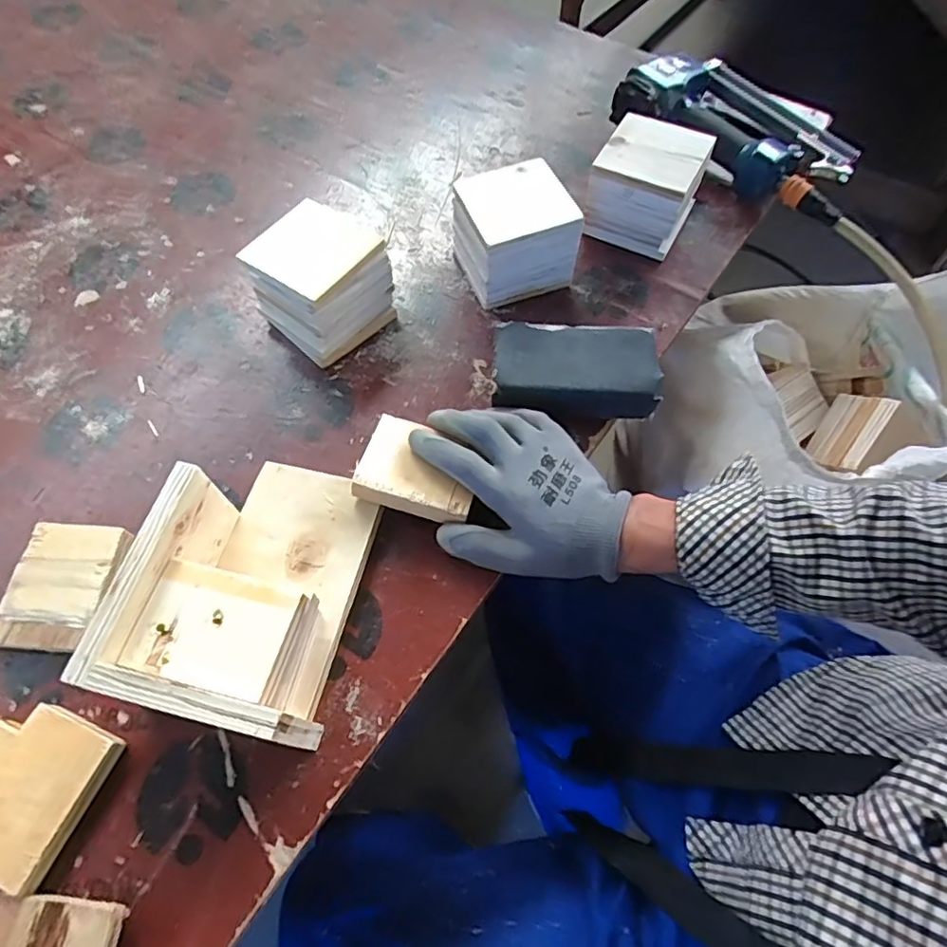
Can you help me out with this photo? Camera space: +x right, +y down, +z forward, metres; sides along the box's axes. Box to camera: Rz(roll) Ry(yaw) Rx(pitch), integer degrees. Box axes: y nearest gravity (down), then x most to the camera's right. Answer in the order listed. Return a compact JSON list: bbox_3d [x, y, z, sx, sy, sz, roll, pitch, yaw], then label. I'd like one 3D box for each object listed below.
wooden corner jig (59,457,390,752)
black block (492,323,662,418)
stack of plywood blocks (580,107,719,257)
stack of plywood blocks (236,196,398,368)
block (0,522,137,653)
[{"bbox_3d":[-0.145,0.068,0.406,0.126,0.094,0.186,12,64,7],"label":"wooden corner jig"},{"bbox_3d":[0.087,-0.089,0.514,0.133,0.035,0.074,4,63,3],"label":"black block"},{"bbox_3d":[0.172,-0.286,0.600,0.101,0.093,0.085,18,65,9],"label":"stack of plywood blocks"},{"bbox_3d":[-0.135,-0.172,0.538,0.102,0.076,0.101,39,70,18],"label":"stack of plywood blocks"},{"bbox_3d":[-0.308,0.084,0.444,0.083,0.021,0.095,9,64,5],"label":"block"}]

